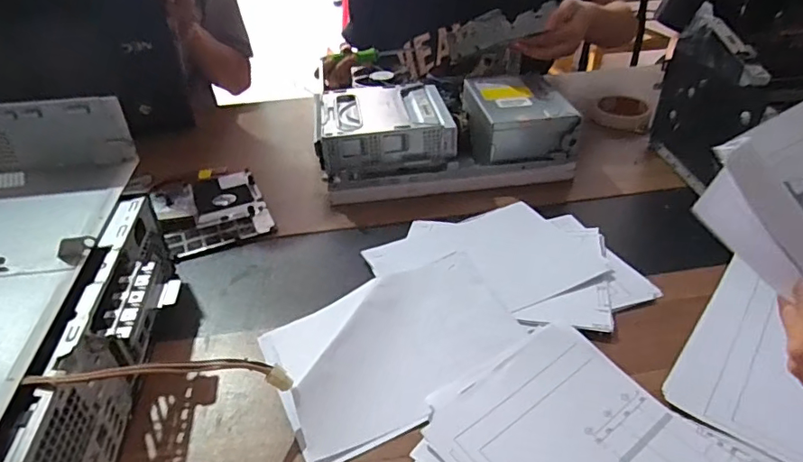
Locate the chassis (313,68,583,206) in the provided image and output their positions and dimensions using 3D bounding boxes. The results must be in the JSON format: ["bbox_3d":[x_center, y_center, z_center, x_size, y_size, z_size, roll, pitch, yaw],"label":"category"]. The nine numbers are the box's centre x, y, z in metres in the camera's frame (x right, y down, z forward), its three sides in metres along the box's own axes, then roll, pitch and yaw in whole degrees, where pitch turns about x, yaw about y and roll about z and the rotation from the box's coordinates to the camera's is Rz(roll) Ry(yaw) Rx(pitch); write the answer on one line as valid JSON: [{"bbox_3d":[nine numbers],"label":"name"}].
[{"bbox_3d":[0.053,-0.134,0.703,0.325,0.084,0.213,-6,36,-2],"label":"chassis"}]

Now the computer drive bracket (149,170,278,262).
[{"bbox_3d":[-0.230,-0.027,0.640,0.121,0.022,0.153,-22,39,-22],"label":"computer drive bracket"}]

